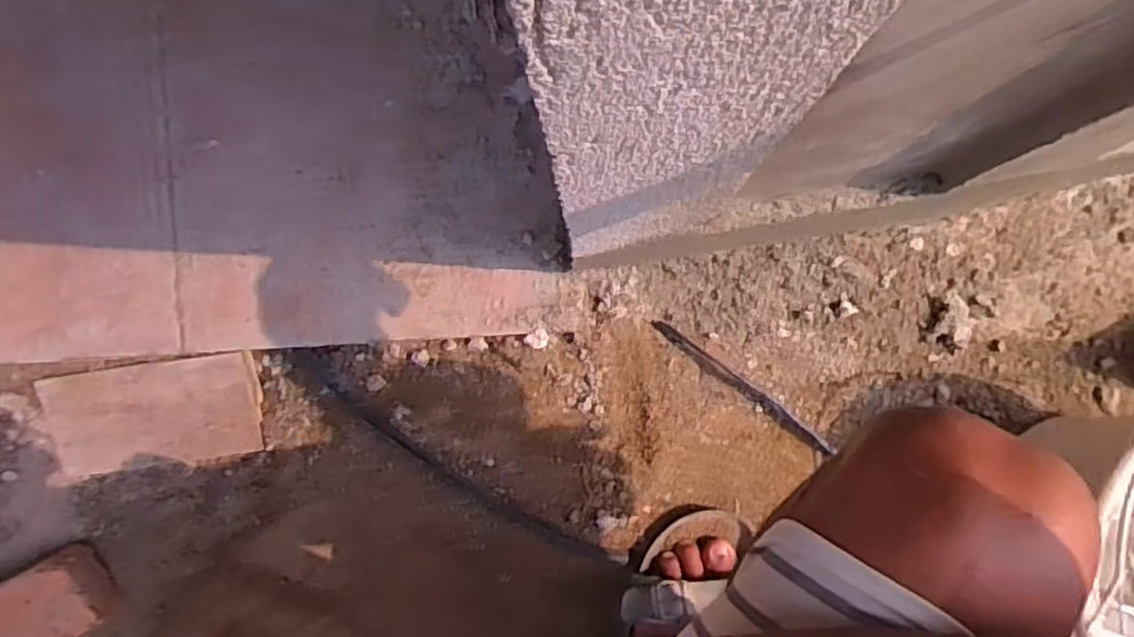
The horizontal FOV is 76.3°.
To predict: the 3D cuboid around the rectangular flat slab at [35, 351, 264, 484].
[{"bbox_3d":[-0.402,0.095,0.691,0.210,0.019,0.101,-7,87,1],"label":"rectangular flat slab"}]

